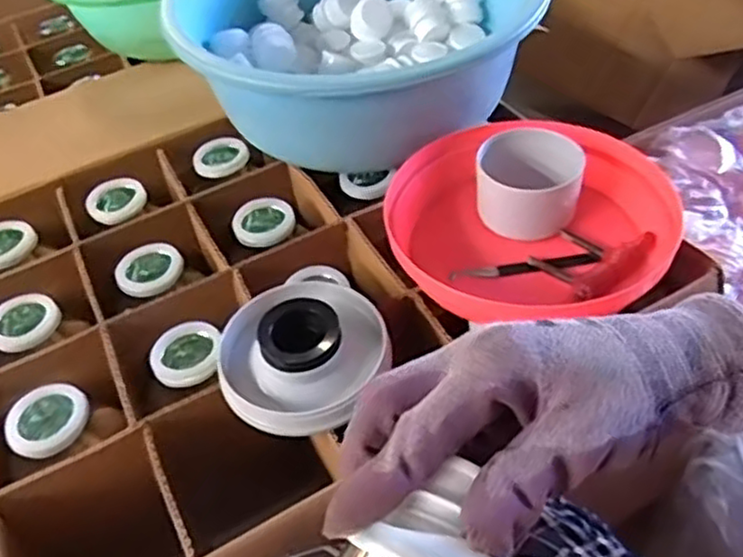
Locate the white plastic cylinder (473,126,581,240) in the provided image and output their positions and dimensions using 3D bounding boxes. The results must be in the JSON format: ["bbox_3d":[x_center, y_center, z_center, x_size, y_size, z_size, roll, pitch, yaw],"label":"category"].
[{"bbox_3d":[0.137,-0.085,0.621,0.090,0.054,0.090,7,47,14],"label":"white plastic cylinder"}]

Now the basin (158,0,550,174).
[{"bbox_3d":[-0.005,-0.262,0.752,0.343,0.132,0.343,-4,45,4],"label":"basin"}]

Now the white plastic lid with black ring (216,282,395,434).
[{"bbox_3d":[-0.053,0.051,0.531,0.121,0.050,0.134,25,54,29],"label":"white plastic lid with black ring"}]

